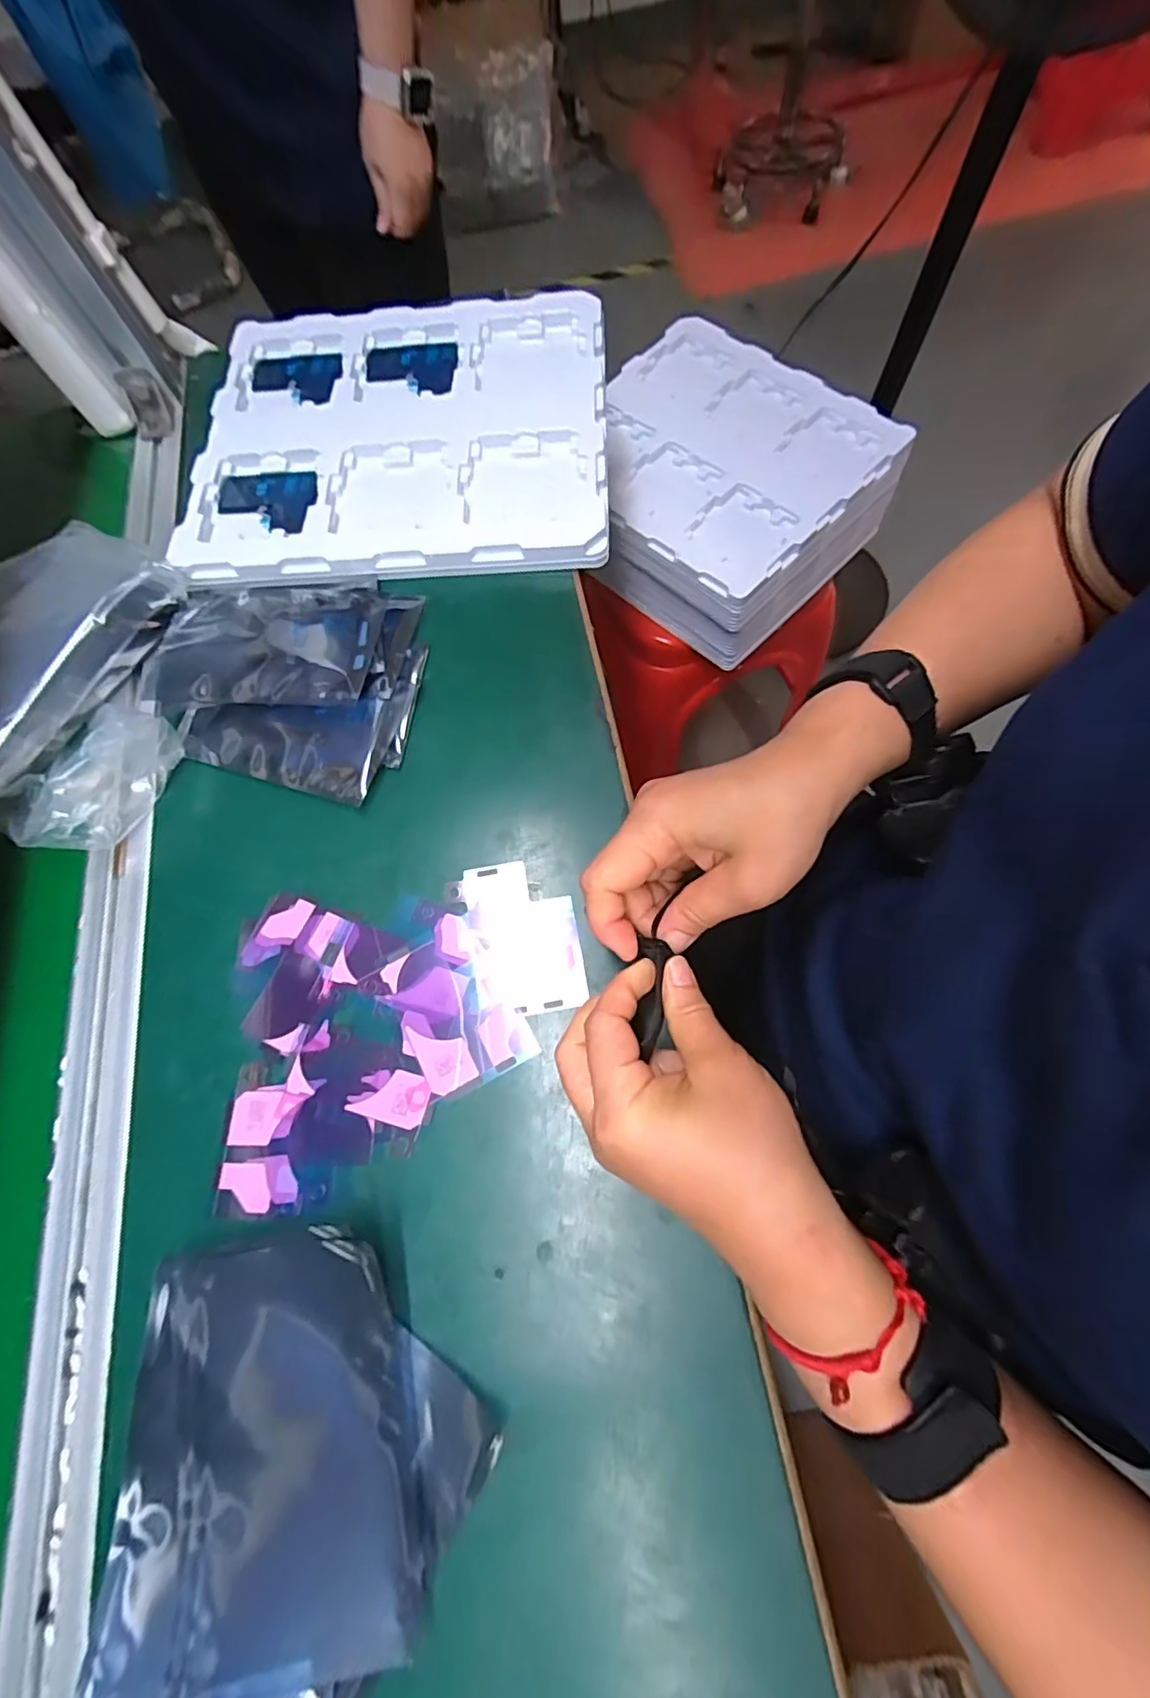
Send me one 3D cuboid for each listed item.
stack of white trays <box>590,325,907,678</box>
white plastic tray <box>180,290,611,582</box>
[{"bbox_3d":[0.157,-0.417,0.667,0.273,0.113,0.319,-44,72,-10],"label":"stack of white trays"},{"bbox_3d":[-0.133,-0.331,0.451,0.309,0.018,0.288,0,71,2],"label":"white plastic tray"}]

